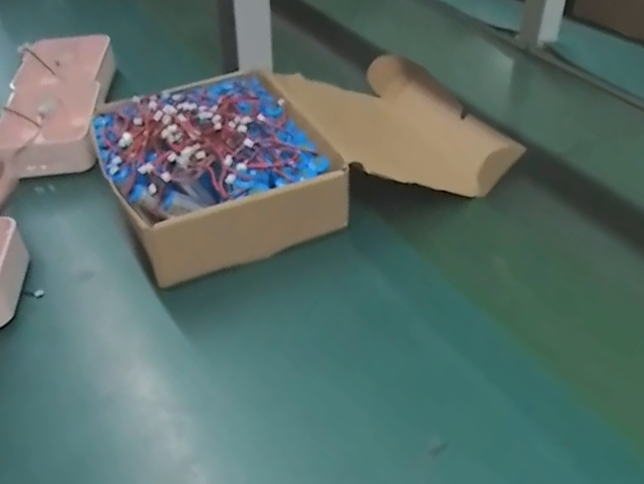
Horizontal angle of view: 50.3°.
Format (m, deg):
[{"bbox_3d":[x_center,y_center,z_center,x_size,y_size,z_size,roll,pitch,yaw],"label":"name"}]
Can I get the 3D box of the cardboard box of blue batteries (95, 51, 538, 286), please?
[{"bbox_3d":[-0.015,-0.096,0.679,0.383,0.095,0.231,-21,43,-23],"label":"cardboard box of blue batteries"}]

